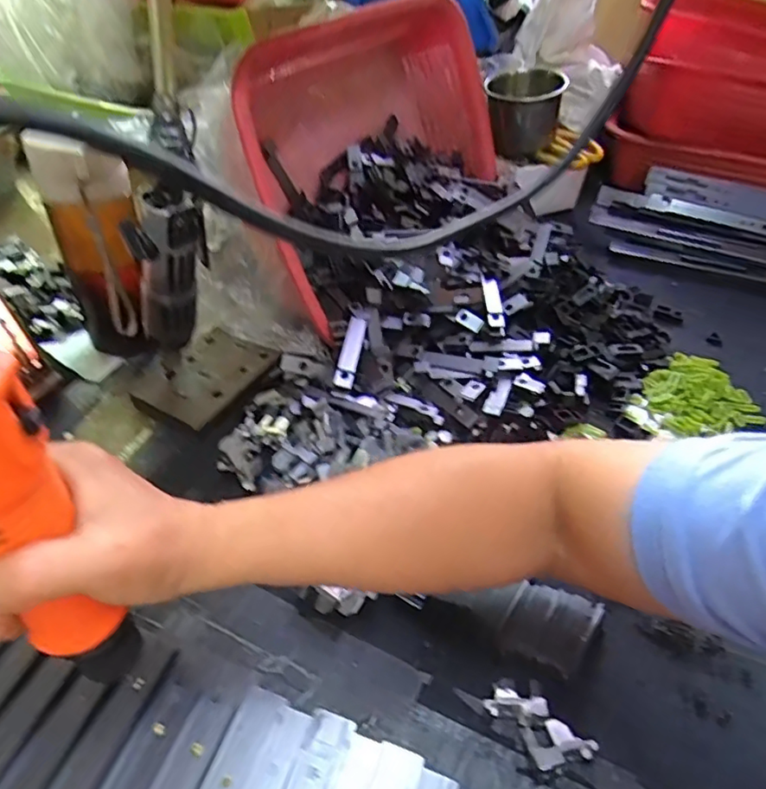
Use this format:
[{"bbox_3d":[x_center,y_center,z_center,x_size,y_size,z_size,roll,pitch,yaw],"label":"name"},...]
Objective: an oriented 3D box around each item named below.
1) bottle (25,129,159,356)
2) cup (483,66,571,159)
[{"bbox_3d":[-0.247,-0.122,0.490,0.079,0.194,0.052,-7,45,-7],"label":"bottle"},{"bbox_3d":[0.181,-0.362,0.725,0.089,0.088,0.093,2,45,-2],"label":"cup"}]

